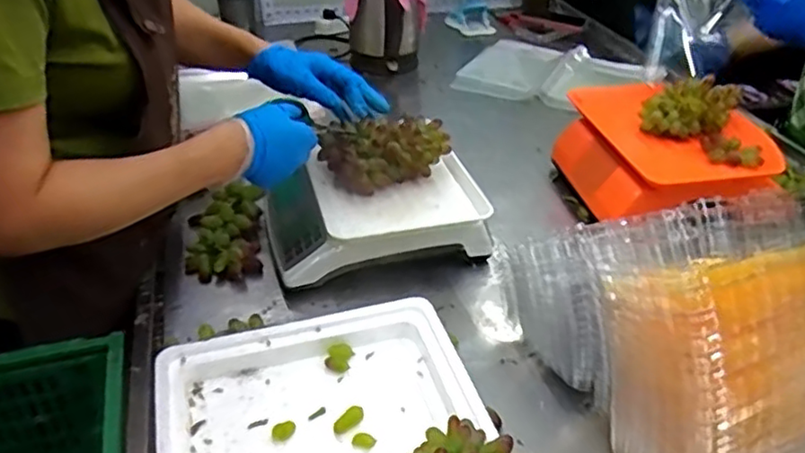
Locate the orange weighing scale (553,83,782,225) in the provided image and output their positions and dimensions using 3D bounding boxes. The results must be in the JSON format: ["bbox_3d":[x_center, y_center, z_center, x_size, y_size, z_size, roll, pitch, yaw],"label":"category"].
[{"bbox_3d":[0.377,-0.101,0.955,0.241,0.136,0.236,-4,36,-8],"label":"orange weighing scale"}]

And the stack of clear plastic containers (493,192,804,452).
[{"bbox_3d":[0.252,0.078,0.610,0.160,0.221,0.288,-13,38,-20],"label":"stack of clear plastic containers"}]

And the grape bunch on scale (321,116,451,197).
[{"bbox_3d":[-0.021,-0.101,0.851,0.164,0.078,0.079,-16,39,-23],"label":"grape bunch on scale"}]

